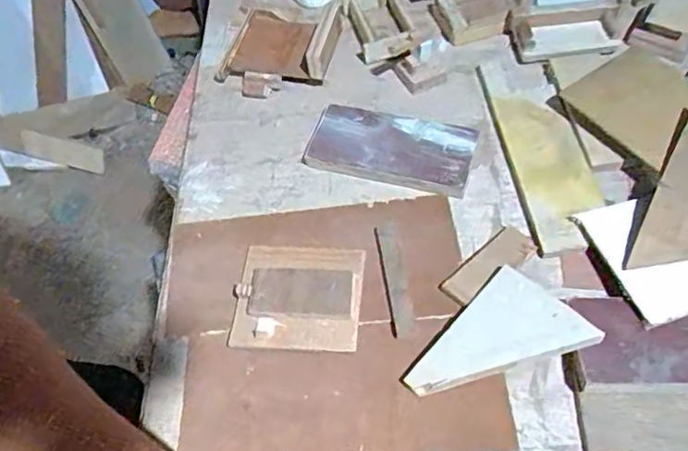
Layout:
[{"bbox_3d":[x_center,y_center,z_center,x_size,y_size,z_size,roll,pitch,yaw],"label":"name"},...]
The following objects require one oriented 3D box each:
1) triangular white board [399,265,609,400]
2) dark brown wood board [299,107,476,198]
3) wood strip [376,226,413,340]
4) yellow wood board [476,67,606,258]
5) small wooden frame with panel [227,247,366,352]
[{"bbox_3d":[0.144,0.117,0.517,0.104,0.013,0.150,38,77,29],"label":"triangular white board"},{"bbox_3d":[0.054,-0.094,0.677,0.193,0.019,0.094,13,60,14],"label":"dark brown wood board"},{"bbox_3d":[0.054,0.055,0.583,0.021,0.007,0.128,-9,57,1],"label":"wood strip"},{"bbox_3d":[0.232,-0.077,0.647,0.087,0.017,0.232,-11,62,-1],"label":"yellow wood board"},{"bbox_3d":[-0.048,0.072,0.581,0.128,0.029,0.111,2,58,7],"label":"small wooden frame with panel"}]

